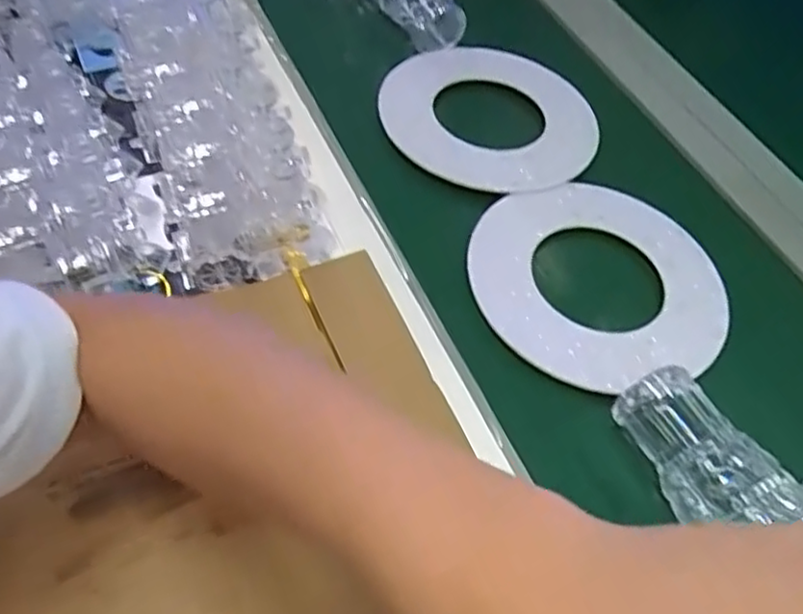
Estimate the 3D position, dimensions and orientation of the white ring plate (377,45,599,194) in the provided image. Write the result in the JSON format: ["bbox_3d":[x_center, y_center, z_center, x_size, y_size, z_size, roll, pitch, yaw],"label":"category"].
[{"bbox_3d":[0.079,-0.162,0.587,0.185,0.013,0.165,5,61,-10],"label":"white ring plate"}]

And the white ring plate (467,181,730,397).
[{"bbox_3d":[0.141,-0.023,0.507,0.174,0.012,0.176,2,60,-4],"label":"white ring plate"}]

